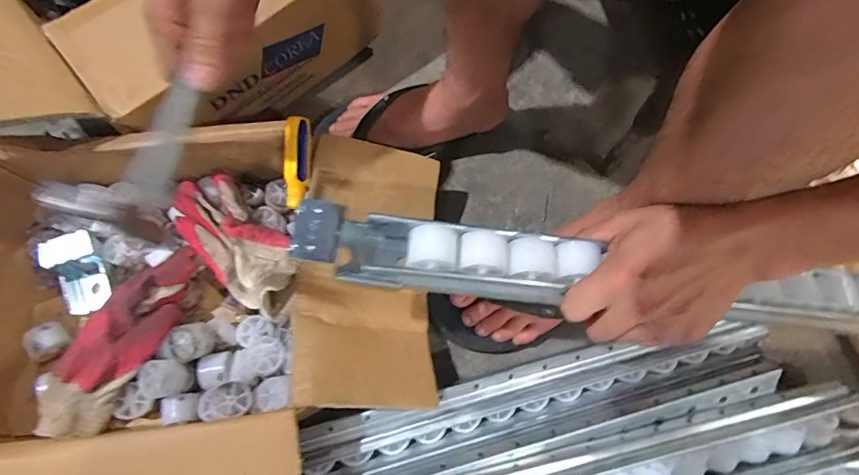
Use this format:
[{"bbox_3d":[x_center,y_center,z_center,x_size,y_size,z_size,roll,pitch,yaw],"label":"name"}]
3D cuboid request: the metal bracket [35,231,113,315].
[{"bbox_3d":[-0.374,0.036,0.475,0.046,0.043,0.078,-19,73,-8],"label":"metal bracket"}]

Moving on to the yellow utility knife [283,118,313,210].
[{"bbox_3d":[-0.127,-0.071,0.422,0.024,0.009,0.084,6,101,1],"label":"yellow utility knife"}]

